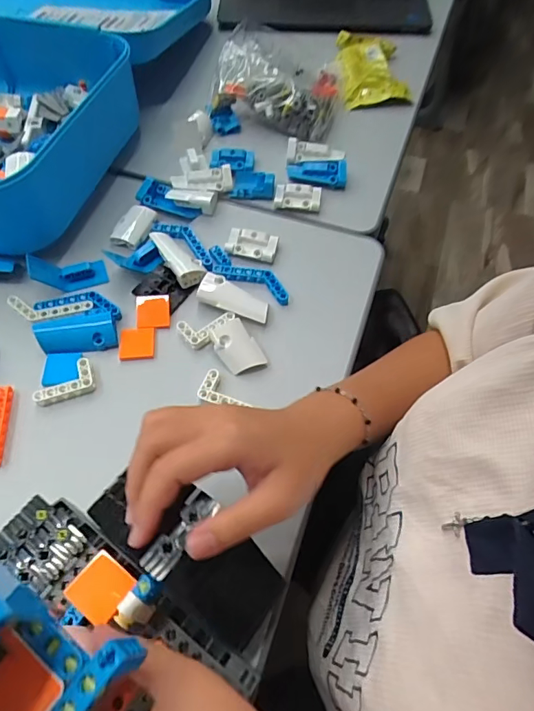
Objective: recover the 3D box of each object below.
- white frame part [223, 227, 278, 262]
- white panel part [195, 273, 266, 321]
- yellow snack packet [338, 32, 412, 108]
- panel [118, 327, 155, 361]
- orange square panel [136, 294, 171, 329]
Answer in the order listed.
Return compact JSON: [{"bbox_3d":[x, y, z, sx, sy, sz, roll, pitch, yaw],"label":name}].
[{"bbox_3d":[-0.015,-0.114,0.492,0.051,0.010,0.030,14,60,9],"label":"white frame part"},{"bbox_3d":[-0.031,-0.055,0.449,0.069,0.012,0.026,21,61,13],"label":"white panel part"},{"bbox_3d":[0.146,-0.403,0.670,0.088,0.021,0.158,-4,60,-3],"label":"yellow snack packet"},{"bbox_3d":[-0.118,-0.012,0.436,0.030,0.006,0.032,-4,59,-2],"label":"panel"},{"bbox_3d":[-0.108,-0.043,0.454,0.031,0.009,0.033,-3,59,-1],"label":"orange square panel"}]

